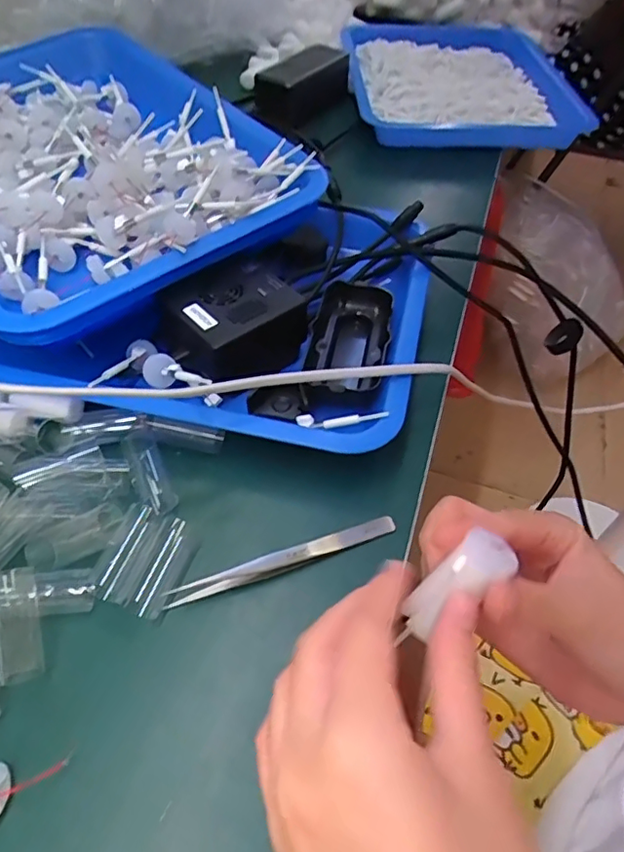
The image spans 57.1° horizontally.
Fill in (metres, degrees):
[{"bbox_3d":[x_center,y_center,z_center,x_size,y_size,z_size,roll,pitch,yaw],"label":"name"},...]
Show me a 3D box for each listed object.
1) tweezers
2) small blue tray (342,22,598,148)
[{"bbox_3d":[-0.013,0.072,0.308,0.130,0.009,0.011,-16,53,-16],"label":"tweezers"},{"bbox_3d":[0.162,-0.417,0.687,0.249,0.049,0.337,-4,51,-6],"label":"small blue tray"}]

